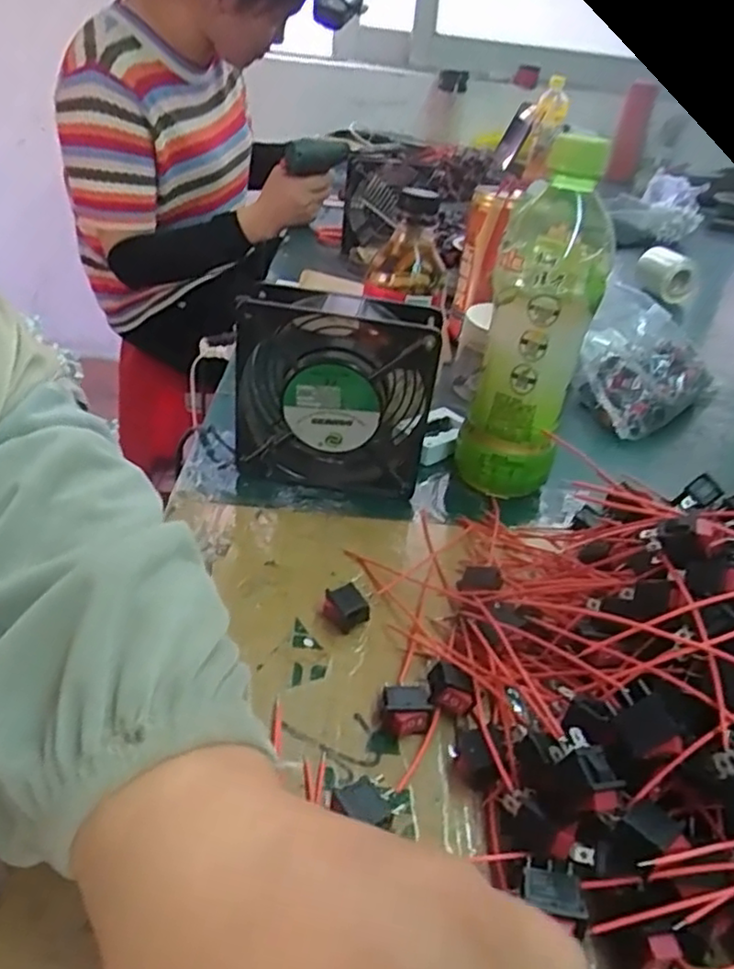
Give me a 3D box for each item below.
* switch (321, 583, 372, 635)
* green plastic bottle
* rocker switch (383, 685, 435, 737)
[{"bbox_3d":[-0.011,0.063,0.338,0.017,0.014,0.019,-14,38,-28],"label":"switch"},{"bbox_3d":[0.106,-0.099,0.421,0.067,0.204,0.067,15,35,13],"label":"green plastic bottle"},{"bbox_3d":[0.018,0.100,0.292,0.022,0.014,0.019,4,33,-4],"label":"rocker switch"}]

